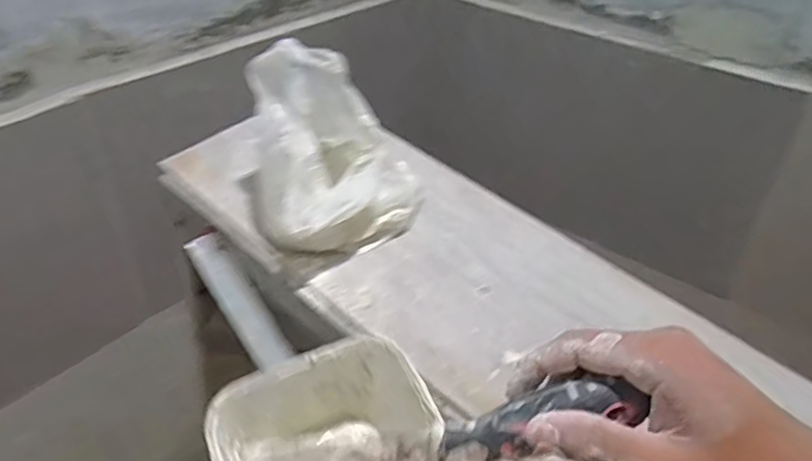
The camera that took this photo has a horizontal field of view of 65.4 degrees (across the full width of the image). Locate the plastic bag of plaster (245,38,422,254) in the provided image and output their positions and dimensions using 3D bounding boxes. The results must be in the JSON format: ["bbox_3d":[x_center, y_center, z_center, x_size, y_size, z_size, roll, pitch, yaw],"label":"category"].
[{"bbox_3d":[-0.058,-0.075,0.546,0.156,0.152,0.123,-25,44,-33],"label":"plastic bag of plaster"}]

